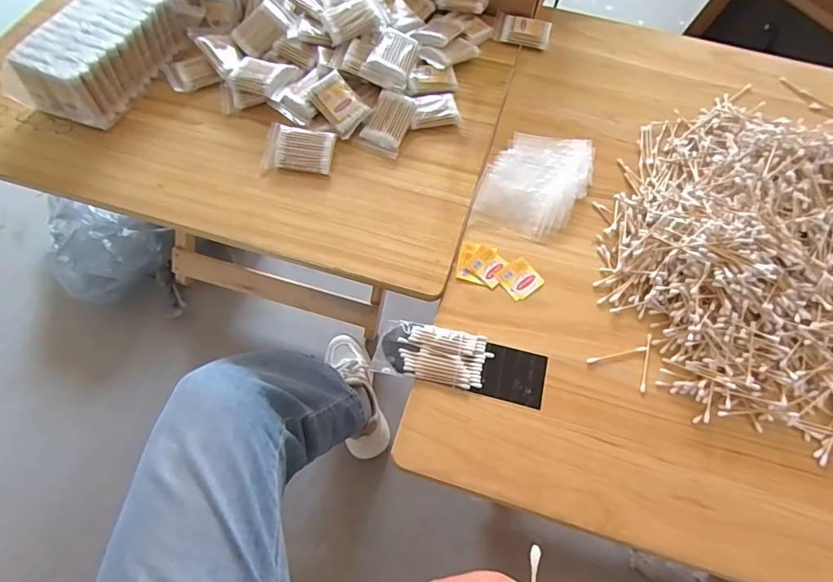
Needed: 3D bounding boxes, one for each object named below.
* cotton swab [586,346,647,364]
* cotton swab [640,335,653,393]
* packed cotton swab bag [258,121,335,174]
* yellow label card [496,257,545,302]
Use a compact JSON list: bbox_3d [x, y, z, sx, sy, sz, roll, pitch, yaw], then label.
[{"bbox_3d":[0.222,0.071,0.513,0.070,0.004,0.007,-11,65,-7],"label":"cotton swab"},{"bbox_3d":[0.254,0.078,0.510,0.006,0.004,0.070,17,65,7],"label":"cotton swab"},{"bbox_3d":[-0.157,-0.190,0.618,0.092,0.023,0.064,7,64,2],"label":"packed cotton swab bag"},{"bbox_3d":[0.124,-0.015,0.555,0.045,0.004,0.045,-35,70,-17],"label":"yellow label card"}]

